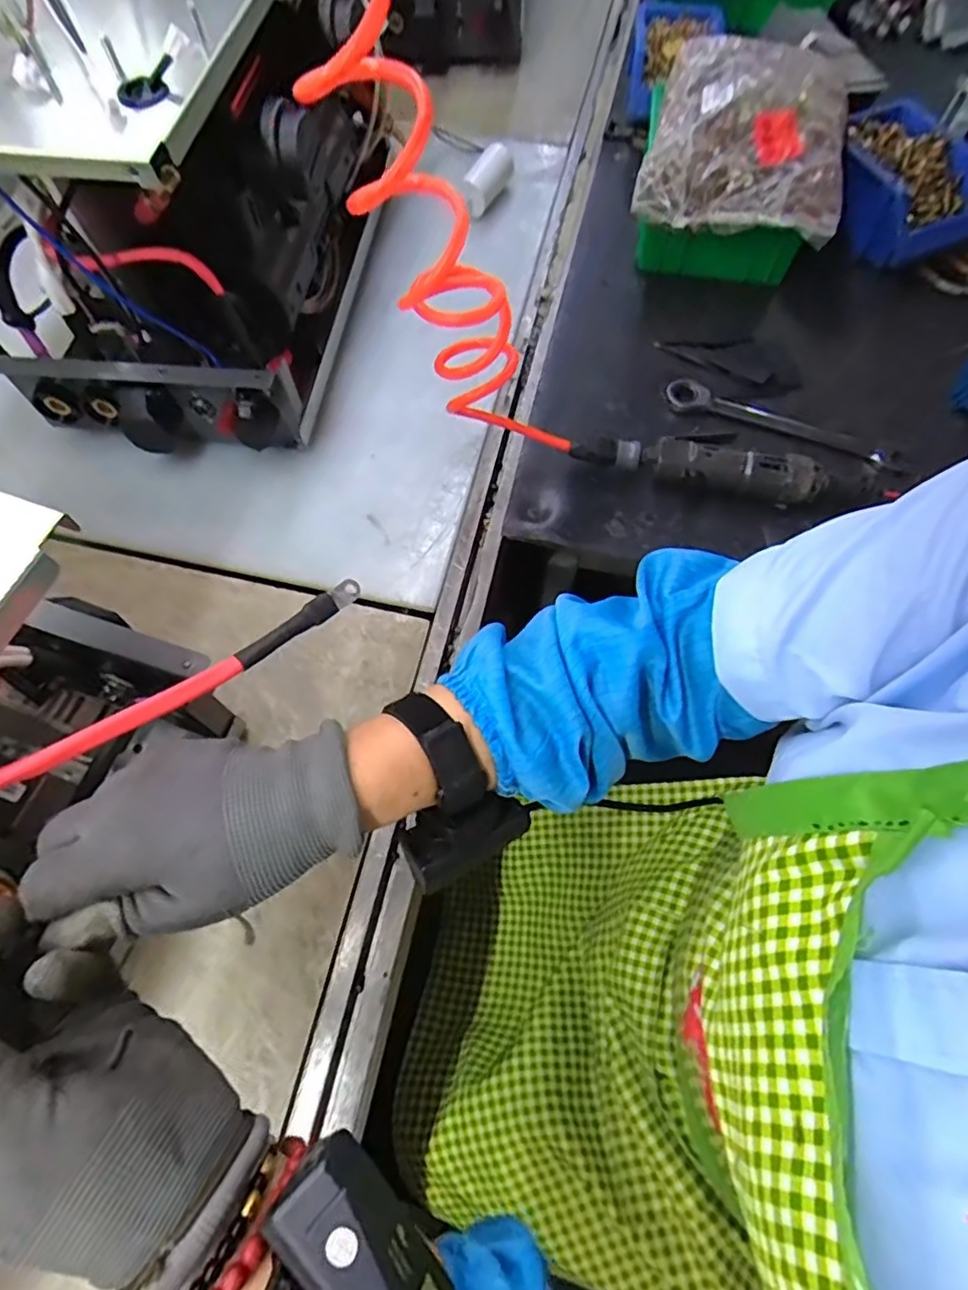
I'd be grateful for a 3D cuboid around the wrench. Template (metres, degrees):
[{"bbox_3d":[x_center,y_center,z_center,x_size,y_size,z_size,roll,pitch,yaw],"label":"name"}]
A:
[{"bbox_3d":[0.285,-0.215,0.594,0.223,0.016,0.038,24,68,9],"label":"wrench"}]

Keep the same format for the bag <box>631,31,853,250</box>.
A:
[{"bbox_3d":[0.277,-0.530,0.618,0.197,0.052,0.243,15,67,6],"label":"bag"}]

